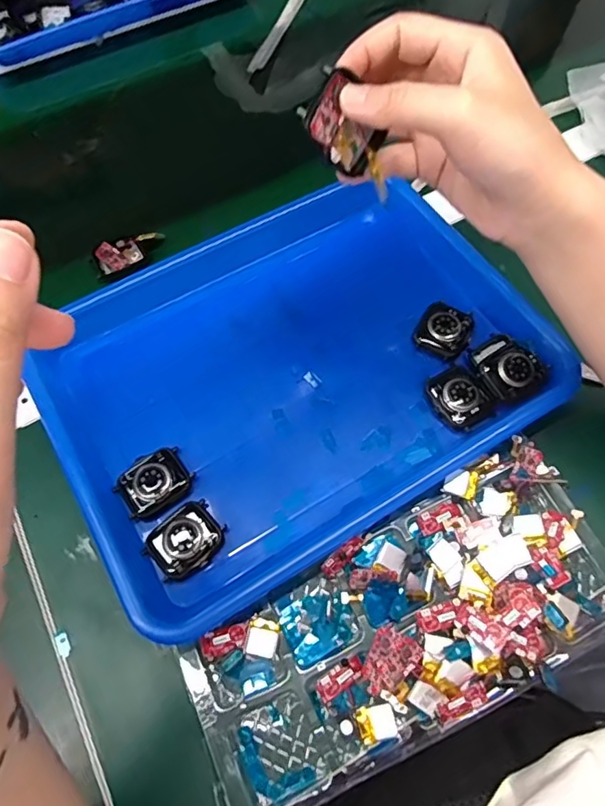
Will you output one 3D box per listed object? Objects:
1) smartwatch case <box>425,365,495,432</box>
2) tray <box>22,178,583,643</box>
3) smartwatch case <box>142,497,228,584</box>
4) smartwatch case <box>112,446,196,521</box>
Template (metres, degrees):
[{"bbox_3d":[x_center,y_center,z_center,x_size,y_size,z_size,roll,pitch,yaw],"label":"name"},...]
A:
[{"bbox_3d":[0.107,-0.004,0.367,0.034,0.009,0.045,-19,64,-8],"label":"smartwatch case"},{"bbox_3d":[-0.010,-0.031,0.387,0.327,0.039,0.259,-29,66,-13],"label":"tray"},{"bbox_3d":[-0.073,0.084,0.332,0.045,0.007,0.039,-35,67,-15],"label":"smartwatch case"},{"bbox_3d":[-0.095,0.051,0.346,0.044,0.010,0.036,-30,66,-13],"label":"smartwatch case"}]

